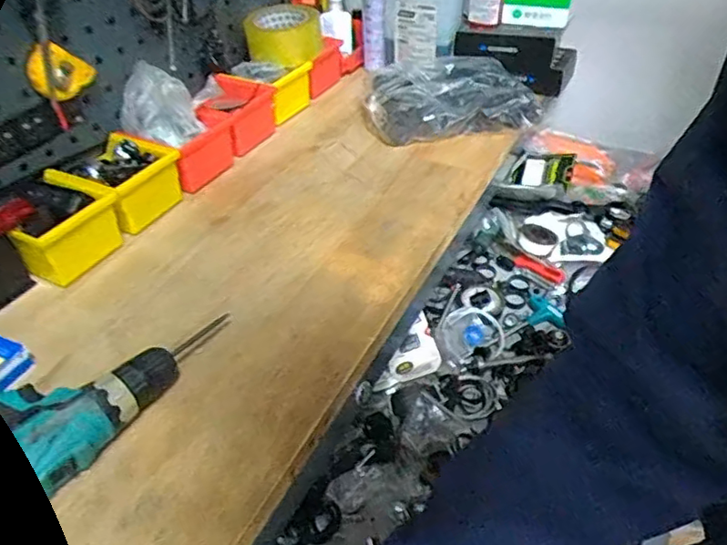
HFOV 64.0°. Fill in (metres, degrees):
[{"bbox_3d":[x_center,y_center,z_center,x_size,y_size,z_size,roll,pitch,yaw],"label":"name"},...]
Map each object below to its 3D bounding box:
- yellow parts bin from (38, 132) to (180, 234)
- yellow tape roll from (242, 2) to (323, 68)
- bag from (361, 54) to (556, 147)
[{"bbox_3d":[-0.309,-0.112,0.732,0.136,0.076,0.123,16,44,19],"label":"yellow parts bin"},{"bbox_3d":[-0.130,-0.398,0.964,0.095,0.065,0.093,11,44,18],"label":"yellow tape roll"},{"bbox_3d":[0.133,-0.270,0.907,0.253,0.072,0.154,-8,41,-7],"label":"bag"}]

